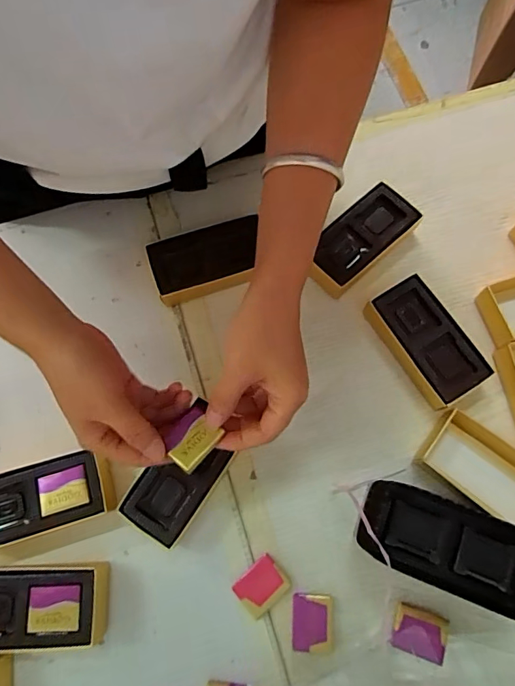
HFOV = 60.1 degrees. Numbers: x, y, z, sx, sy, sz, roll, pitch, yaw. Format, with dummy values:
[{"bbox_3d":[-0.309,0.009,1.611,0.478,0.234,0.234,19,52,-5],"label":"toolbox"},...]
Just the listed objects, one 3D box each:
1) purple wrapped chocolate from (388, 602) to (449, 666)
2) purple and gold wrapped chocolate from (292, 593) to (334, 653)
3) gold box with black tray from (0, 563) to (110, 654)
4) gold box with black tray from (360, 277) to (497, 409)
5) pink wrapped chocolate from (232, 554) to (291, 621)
[{"bbox_3d":[0.126,0.224,0.345,0.038,0.014,0.032,17,74,6],"label":"purple wrapped chocolate"},{"bbox_3d":[0.044,0.224,0.354,0.032,0.009,0.040,2,74,2],"label":"purple and gold wrapped chocolate"},{"bbox_3d":[-0.180,0.209,0.355,0.119,0.031,0.057,-1,73,1],"label":"gold box with black tray"},{"bbox_3d":[0.153,-0.002,0.408,0.053,0.036,0.111,-30,75,-8],"label":"gold box with black tray"},{"bbox_3d":[0.003,0.199,0.364,0.040,0.009,0.032,-41,77,-10],"label":"pink wrapped chocolate"}]

